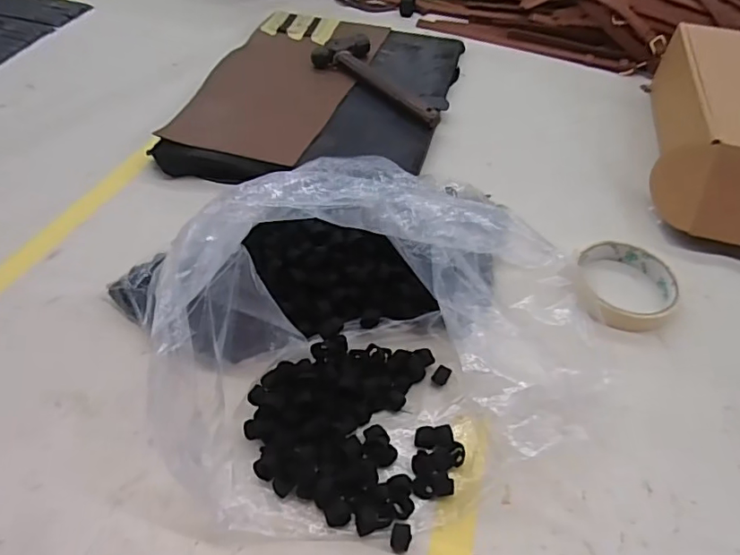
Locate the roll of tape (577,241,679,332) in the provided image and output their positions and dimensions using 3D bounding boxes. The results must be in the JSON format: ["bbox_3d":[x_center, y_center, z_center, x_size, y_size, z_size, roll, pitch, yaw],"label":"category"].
[{"bbox_3d":[0.216,0.006,0.451,0.079,0.017,0.087,7,48,1],"label":"roll of tape"}]

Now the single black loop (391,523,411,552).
[{"bbox_3d":[0.018,0.150,0.308,0.011,0.008,0.015,12,49,6],"label":"single black loop"}]

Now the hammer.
[{"bbox_3d":[0.021,-0.233,0.628,0.075,0.025,0.191,-35,59,-30],"label":"hammer"}]

